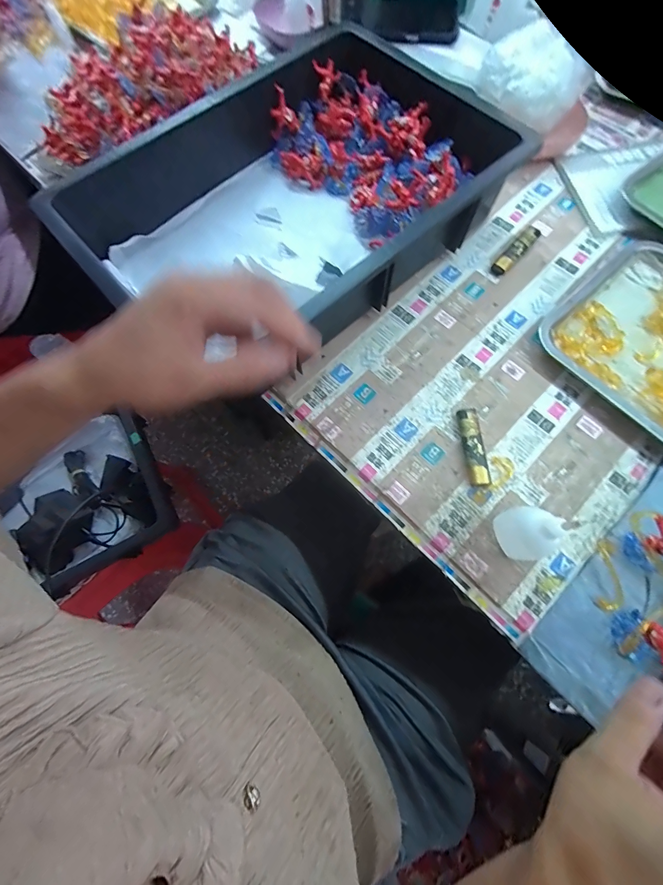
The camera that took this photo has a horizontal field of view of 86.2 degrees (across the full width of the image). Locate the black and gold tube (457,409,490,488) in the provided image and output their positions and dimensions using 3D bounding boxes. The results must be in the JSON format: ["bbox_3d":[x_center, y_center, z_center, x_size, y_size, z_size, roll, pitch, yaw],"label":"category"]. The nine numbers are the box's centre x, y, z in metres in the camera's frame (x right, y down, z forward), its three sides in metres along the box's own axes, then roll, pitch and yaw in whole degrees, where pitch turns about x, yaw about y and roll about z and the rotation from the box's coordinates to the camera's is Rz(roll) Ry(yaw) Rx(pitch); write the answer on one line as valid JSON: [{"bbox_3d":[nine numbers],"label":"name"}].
[{"bbox_3d":[0.142,0.004,0.358,0.020,0.012,0.081,-4,72,1],"label":"black and gold tube"}]

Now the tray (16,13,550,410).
[{"bbox_3d":[-0.028,-0.280,0.413,0.440,0.104,0.294,-38,75,-9],"label":"tray"}]

